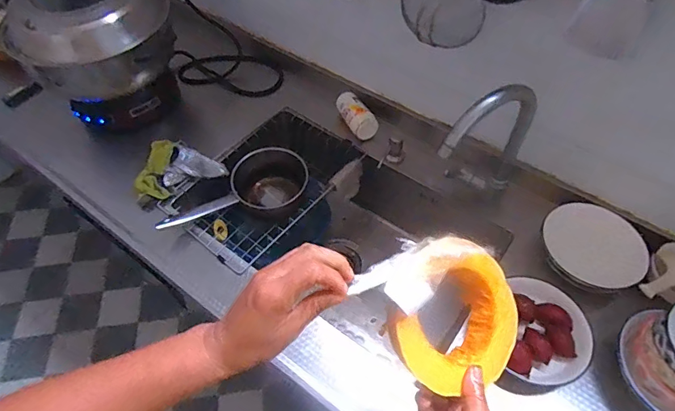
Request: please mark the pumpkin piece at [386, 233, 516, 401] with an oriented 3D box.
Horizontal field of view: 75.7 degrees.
[{"bbox_3d":[0.116,0.108,0.427,0.142,0.030,0.137,45,71,-19],"label":"pumpkin piece"}]

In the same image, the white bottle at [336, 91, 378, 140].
[{"bbox_3d":[0.040,-0.199,0.985,0.054,0.058,0.123,-24,58,-16],"label":"white bottle"}]

